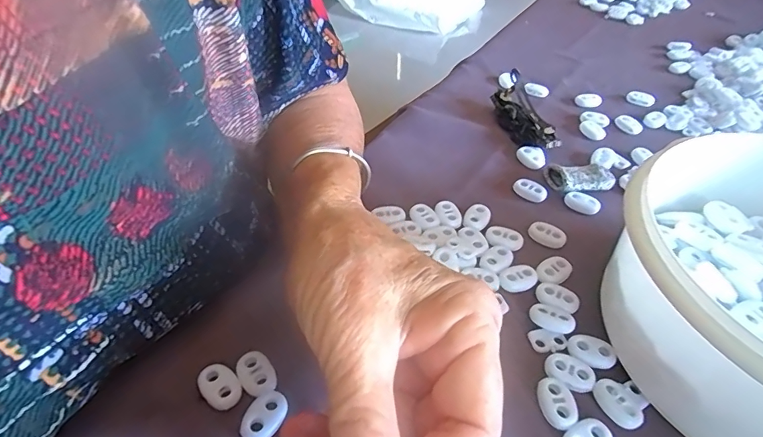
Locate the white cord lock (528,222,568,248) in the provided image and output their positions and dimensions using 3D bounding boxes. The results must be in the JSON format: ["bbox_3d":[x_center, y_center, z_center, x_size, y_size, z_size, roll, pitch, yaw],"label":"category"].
[{"bbox_3d":[0.102,0.010,0.273,0.022,0.005,0.013,24,49,19],"label":"white cord lock"}]

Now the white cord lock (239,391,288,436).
[{"bbox_3d":[-0.050,0.085,0.190,0.015,0.005,0.022,18,47,14],"label":"white cord lock"}]

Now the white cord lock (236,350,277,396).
[{"bbox_3d":[-0.058,0.071,0.204,0.014,0.004,0.021,-28,53,-27],"label":"white cord lock"}]

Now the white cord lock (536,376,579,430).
[{"bbox_3d":[0.079,0.081,0.197,0.015,0.004,0.022,-4,46,-7],"label":"white cord lock"}]

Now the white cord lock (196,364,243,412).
[{"bbox_3d":[-0.073,0.076,0.200,0.015,0.004,0.021,-33,56,-31],"label":"white cord lock"}]

